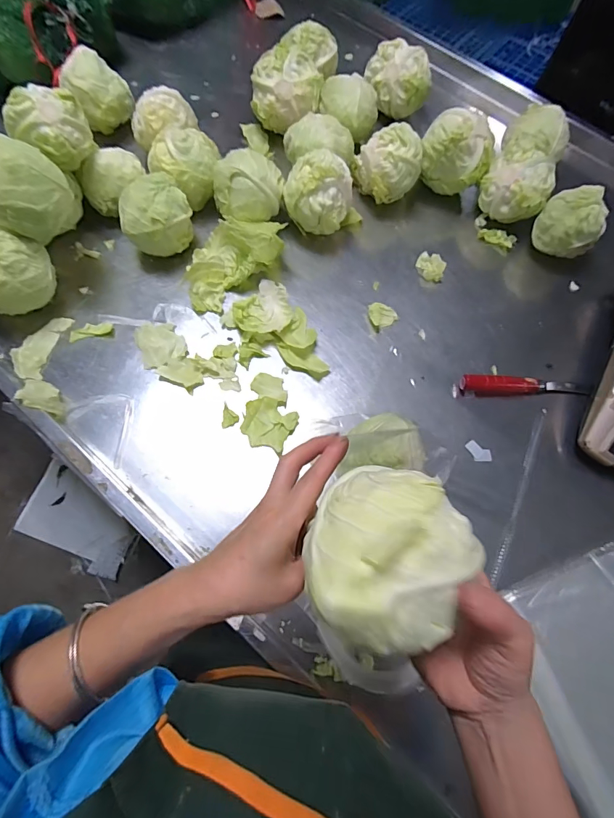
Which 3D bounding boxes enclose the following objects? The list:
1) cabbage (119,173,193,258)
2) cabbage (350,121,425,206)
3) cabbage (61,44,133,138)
[{"bbox_3d":[-0.234,-0.295,0.645,0.105,0.108,0.091,-21,71,-11],"label":"cabbage"},{"bbox_3d":[0.140,-0.416,0.694,0.107,0.087,0.091,-7,69,-6],"label":"cabbage"},{"bbox_3d":[-0.373,-0.564,0.730,0.106,0.095,0.088,-29,73,-12],"label":"cabbage"}]

